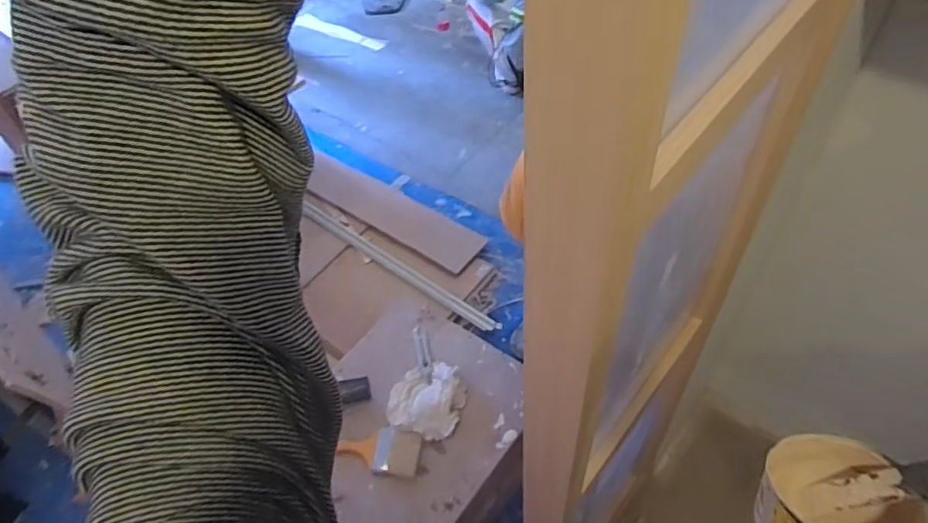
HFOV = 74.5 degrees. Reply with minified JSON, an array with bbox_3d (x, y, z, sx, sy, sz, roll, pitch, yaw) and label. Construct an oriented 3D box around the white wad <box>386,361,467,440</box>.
[{"bbox_3d":[-0.086,0.314,1.425,0.172,0.037,0.184,-3,50,3],"label":"white wad"}]

